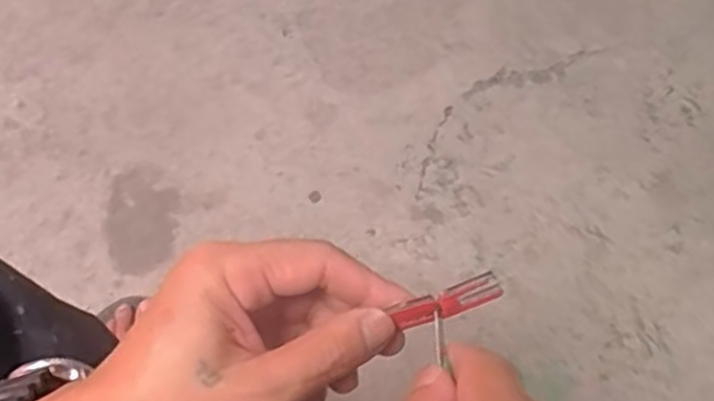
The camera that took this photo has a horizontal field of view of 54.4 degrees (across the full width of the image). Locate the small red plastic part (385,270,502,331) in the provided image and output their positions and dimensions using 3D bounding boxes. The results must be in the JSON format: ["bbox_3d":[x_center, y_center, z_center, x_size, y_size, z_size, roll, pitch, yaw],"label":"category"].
[{"bbox_3d":[0.036,0.041,0.280,0.043,0.011,0.009,-22,62,9],"label":"small red plastic part"}]

